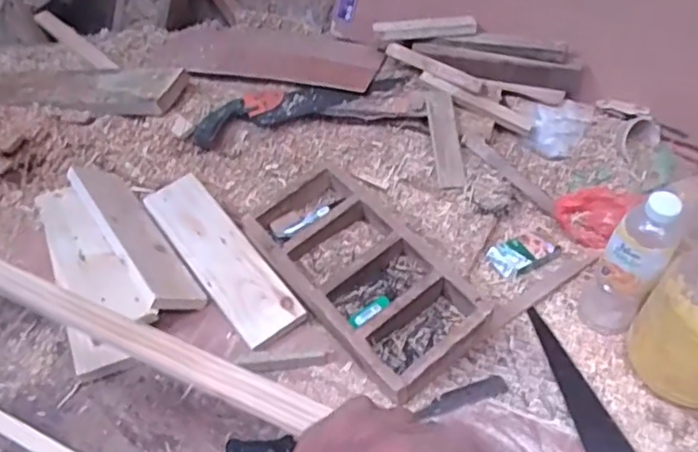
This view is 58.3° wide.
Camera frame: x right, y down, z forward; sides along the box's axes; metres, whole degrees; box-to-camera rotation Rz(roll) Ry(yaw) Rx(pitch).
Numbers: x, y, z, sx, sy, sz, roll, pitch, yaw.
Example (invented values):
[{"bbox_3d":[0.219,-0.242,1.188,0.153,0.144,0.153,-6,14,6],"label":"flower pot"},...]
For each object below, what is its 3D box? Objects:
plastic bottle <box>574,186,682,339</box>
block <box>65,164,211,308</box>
[{"bbox_3d":[0.383,0.055,0.853,0.078,0.259,0.078,21,45,20],"label":"plastic bottle"},{"bbox_3d":[-0.353,0.008,1.030,0.098,0.027,0.347,0,41,-48],"label":"block"}]

